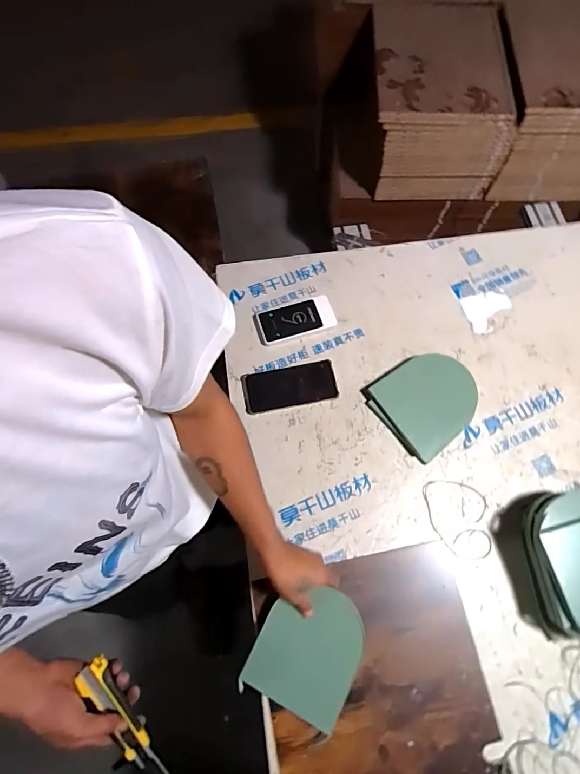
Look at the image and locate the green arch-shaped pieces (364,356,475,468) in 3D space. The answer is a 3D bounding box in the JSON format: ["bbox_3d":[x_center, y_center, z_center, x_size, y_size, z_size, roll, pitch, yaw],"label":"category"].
[{"bbox_3d":[0.245,0.021,0.730,0.171,0.034,0.162,-38,76,-12],"label":"green arch-shaped pieces"}]

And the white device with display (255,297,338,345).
[{"bbox_3d":[0.010,-0.130,0.780,0.149,0.019,0.075,-15,72,-5],"label":"white device with display"}]

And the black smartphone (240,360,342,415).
[{"bbox_3d":[0.000,-0.001,0.737,0.168,0.015,0.076,-10,72,-3],"label":"black smartphone"}]

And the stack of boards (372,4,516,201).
[{"bbox_3d":[0.418,-0.828,1.211,0.381,0.315,0.380,-1,72,0],"label":"stack of boards"}]

